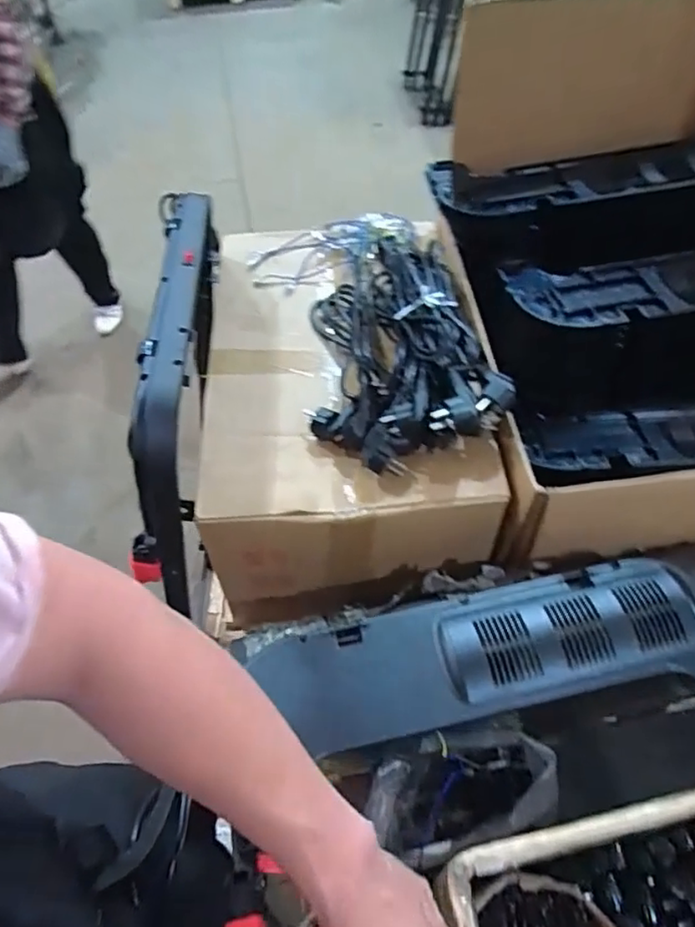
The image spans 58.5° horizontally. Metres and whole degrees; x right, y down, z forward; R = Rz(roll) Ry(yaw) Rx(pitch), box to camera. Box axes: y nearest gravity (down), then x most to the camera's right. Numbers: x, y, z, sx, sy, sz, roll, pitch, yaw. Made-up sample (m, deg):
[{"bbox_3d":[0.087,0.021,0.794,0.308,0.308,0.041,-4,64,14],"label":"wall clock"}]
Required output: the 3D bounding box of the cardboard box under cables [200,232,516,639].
[{"bbox_3d":[-0.015,-0.096,0.886,0.337,0.190,0.570,-6,52,-1],"label":"cardboard box under cables"}]

